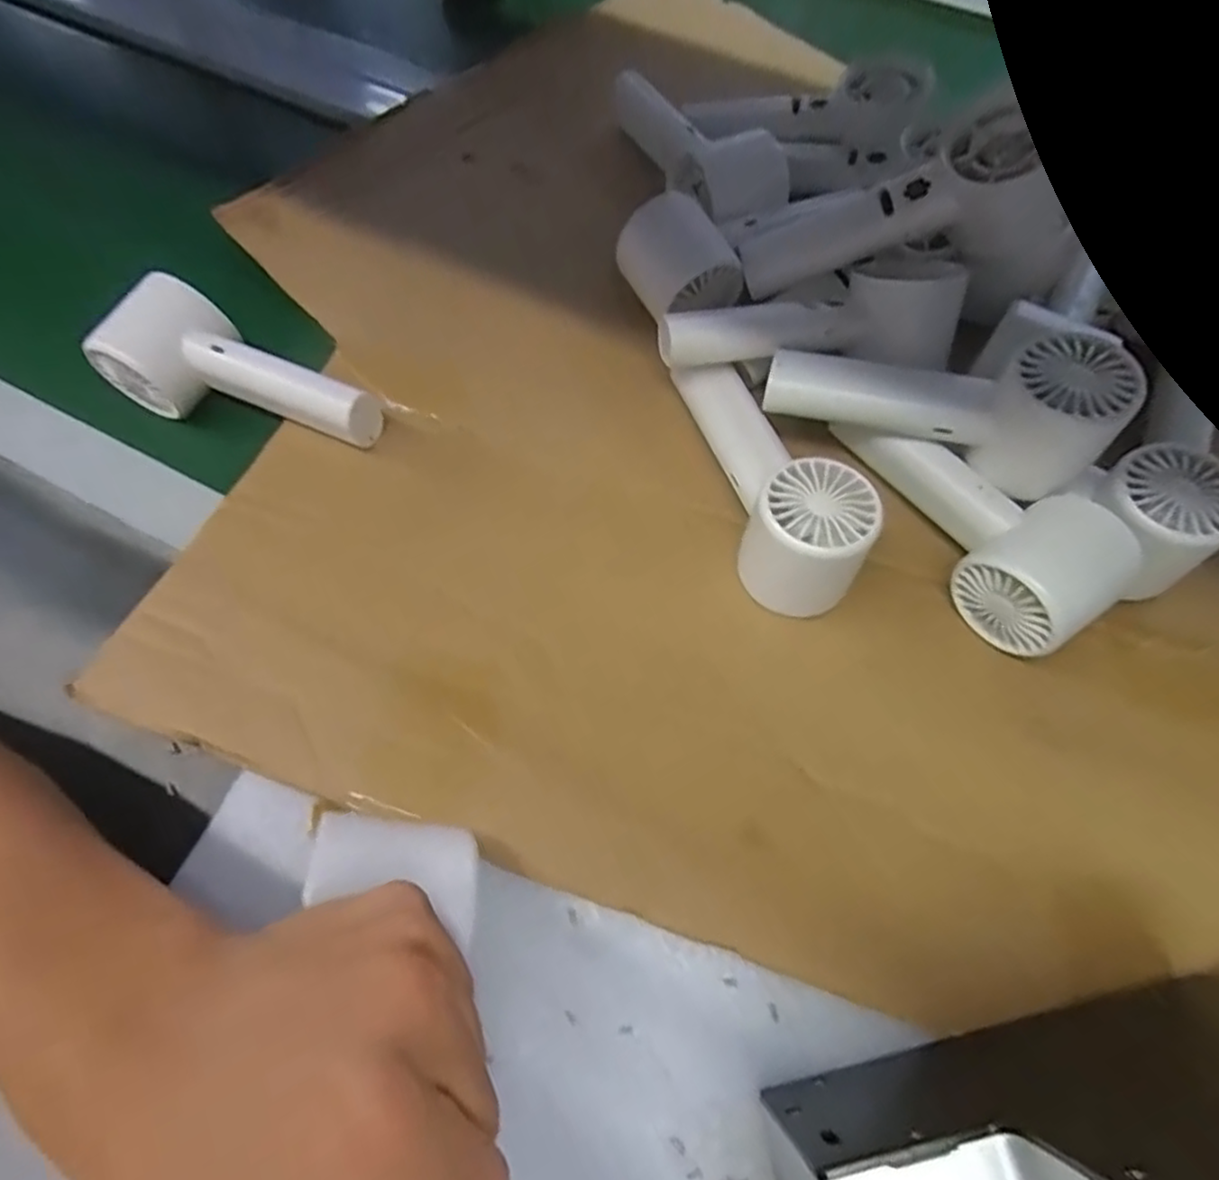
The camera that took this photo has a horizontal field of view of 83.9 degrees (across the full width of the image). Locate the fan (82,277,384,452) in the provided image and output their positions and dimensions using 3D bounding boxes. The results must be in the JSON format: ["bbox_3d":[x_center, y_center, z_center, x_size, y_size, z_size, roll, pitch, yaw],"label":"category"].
[{"bbox_3d":[-0.200,-0.113,0.367,0.148,0.044,0.057,25,66,10],"label":"fan"}]

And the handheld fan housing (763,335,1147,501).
[{"bbox_3d":[0.159,-0.091,0.334,0.153,0.055,0.044,14,64,19],"label":"handheld fan housing"}]

